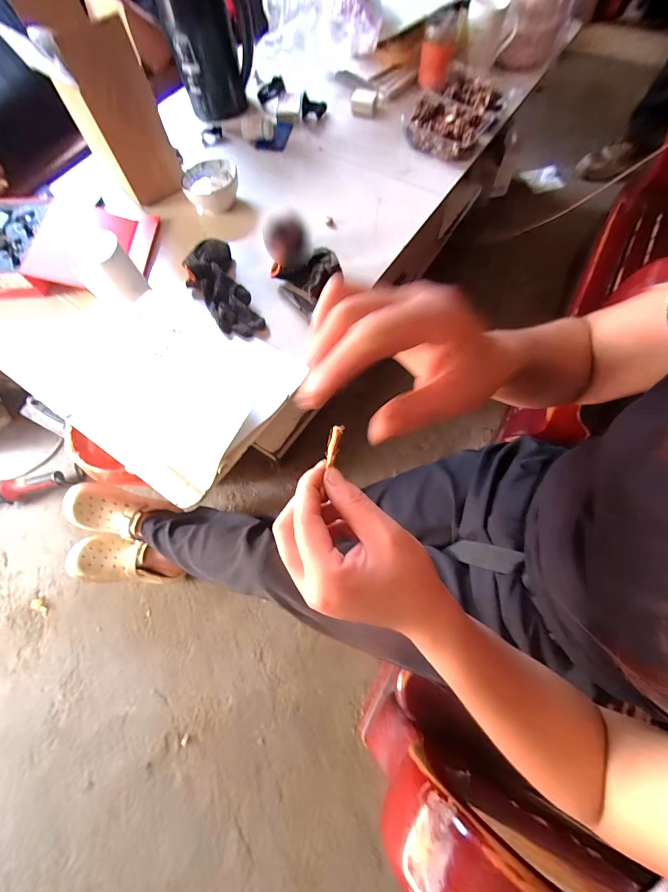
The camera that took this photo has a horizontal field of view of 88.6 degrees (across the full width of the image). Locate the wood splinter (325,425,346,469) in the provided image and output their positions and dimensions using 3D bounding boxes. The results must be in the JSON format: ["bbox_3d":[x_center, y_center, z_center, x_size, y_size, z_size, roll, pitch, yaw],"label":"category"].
[{"bbox_3d":[0.000,-0.001,0.232,0.009,0.005,0.028,14,90,6],"label":"wood splinter"}]

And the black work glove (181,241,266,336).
[{"bbox_3d":[-0.206,-0.287,0.618,0.096,0.040,0.223,-26,71,-7],"label":"black work glove"}]

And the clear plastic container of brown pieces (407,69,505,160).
[{"bbox_3d":[0.275,-0.739,0.770,0.161,0.072,0.250,32,67,14],"label":"clear plastic container of brown pieces"}]

